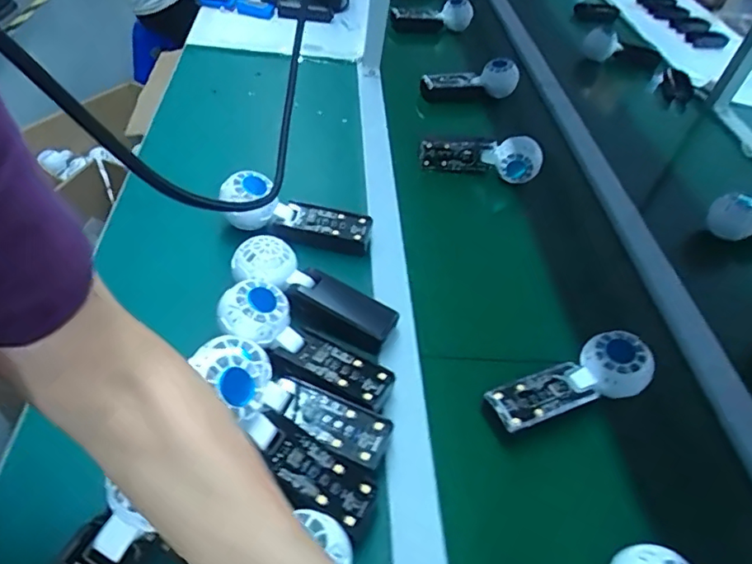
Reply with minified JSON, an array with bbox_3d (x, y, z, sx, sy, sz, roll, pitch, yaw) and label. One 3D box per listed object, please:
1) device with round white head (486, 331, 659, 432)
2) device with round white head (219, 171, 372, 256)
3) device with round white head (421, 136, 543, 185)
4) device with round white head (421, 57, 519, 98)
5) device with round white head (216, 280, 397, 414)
[{"bbox_3d":[0.177,0.094,0.497,0.151,0.041,0.052,-19,53,-12],"label":"device with round white head"},{"bbox_3d":[-0.087,-0.073,0.604,0.173,0.040,0.055,18,51,-10],"label":"device with round white head"},{"bbox_3d":[0.144,-0.174,0.750,0.160,0.056,0.034,12,52,12],"label":"device with round white head"},{"bbox_3d":[0.162,-0.352,0.925,0.154,0.055,0.056,6,51,7],"label":"device with round white head"},{"bbox_3d":[-0.063,0.055,0.477,0.165,0.030,0.061,33,57,4],"label":"device with round white head"}]

